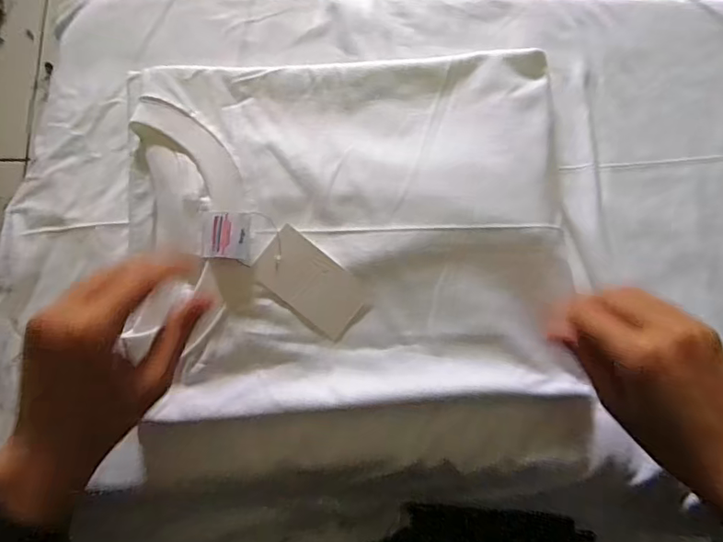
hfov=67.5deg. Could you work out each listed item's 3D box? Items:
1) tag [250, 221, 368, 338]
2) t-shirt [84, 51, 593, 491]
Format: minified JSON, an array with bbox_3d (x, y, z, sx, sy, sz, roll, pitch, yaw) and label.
[{"bbox_3d":[-0.036,0.008,0.389,0.078,0.009,0.044,37,83,6],"label":"tag"},{"bbox_3d":[-0.002,-0.007,0.400,0.326,0.039,0.320,-3,81,-1],"label":"t-shirt"}]

